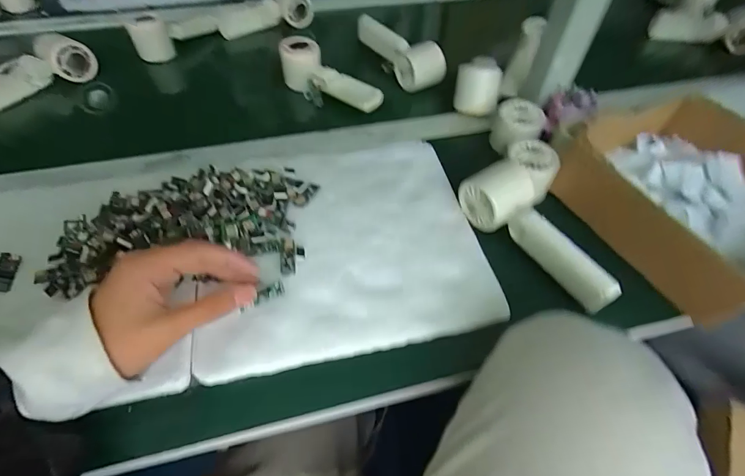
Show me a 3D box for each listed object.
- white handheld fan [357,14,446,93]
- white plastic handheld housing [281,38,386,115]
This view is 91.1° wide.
[{"bbox_3d":[0.040,-0.290,0.576,0.058,0.067,0.164,-25,58,-18],"label":"white handheld fan"},{"bbox_3d":[-0.069,-0.228,0.522,0.162,0.055,0.069,34,60,22],"label":"white plastic handheld housing"}]

